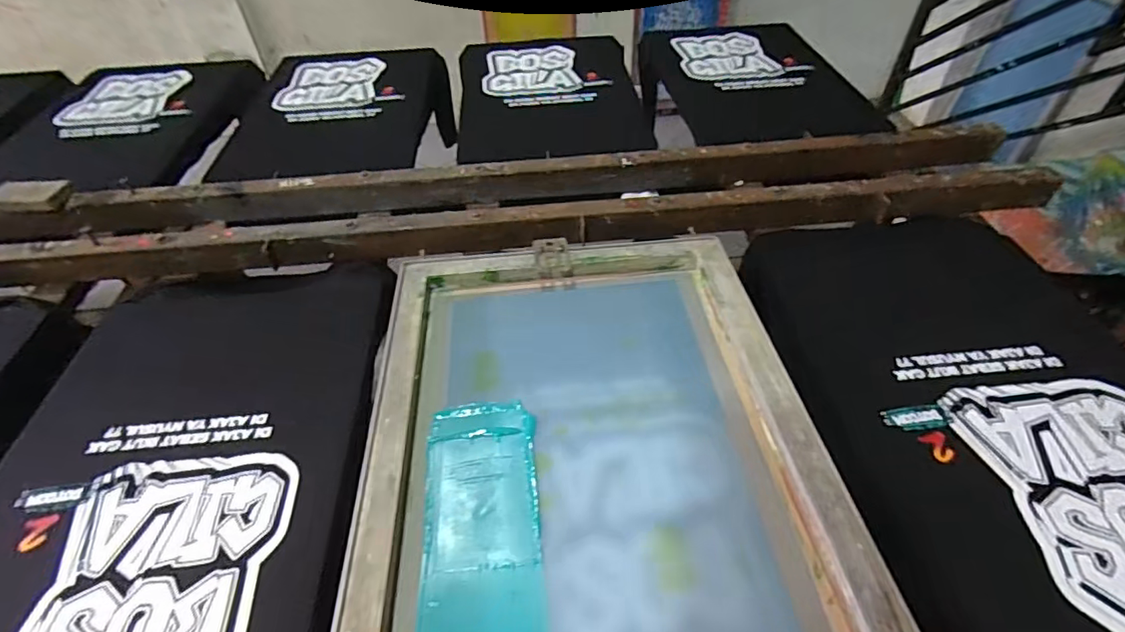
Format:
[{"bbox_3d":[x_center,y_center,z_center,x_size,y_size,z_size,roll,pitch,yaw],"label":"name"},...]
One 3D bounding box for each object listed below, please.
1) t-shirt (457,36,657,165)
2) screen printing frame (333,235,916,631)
[{"bbox_3d":[-0.036,-0.550,1.324,0.447,0.122,0.432,-7,46,-6],"label":"t-shirt"},{"bbox_3d":[0.030,0.143,0.573,0.470,0.054,0.657,-5,47,-2],"label":"screen printing frame"}]

